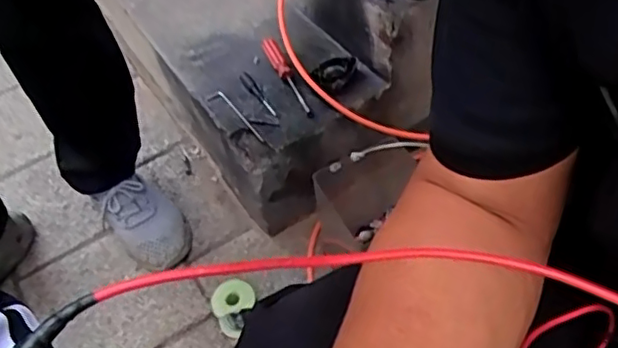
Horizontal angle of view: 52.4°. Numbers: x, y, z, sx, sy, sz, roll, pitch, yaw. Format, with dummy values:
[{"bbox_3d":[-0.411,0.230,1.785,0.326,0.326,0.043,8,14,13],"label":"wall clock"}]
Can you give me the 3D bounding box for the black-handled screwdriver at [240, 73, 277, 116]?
[{"bbox_3d":[-0.081,-0.124,0.985,0.018,0.016,0.101,-25,51,-15],"label":"black-handled screwdriver"}]

